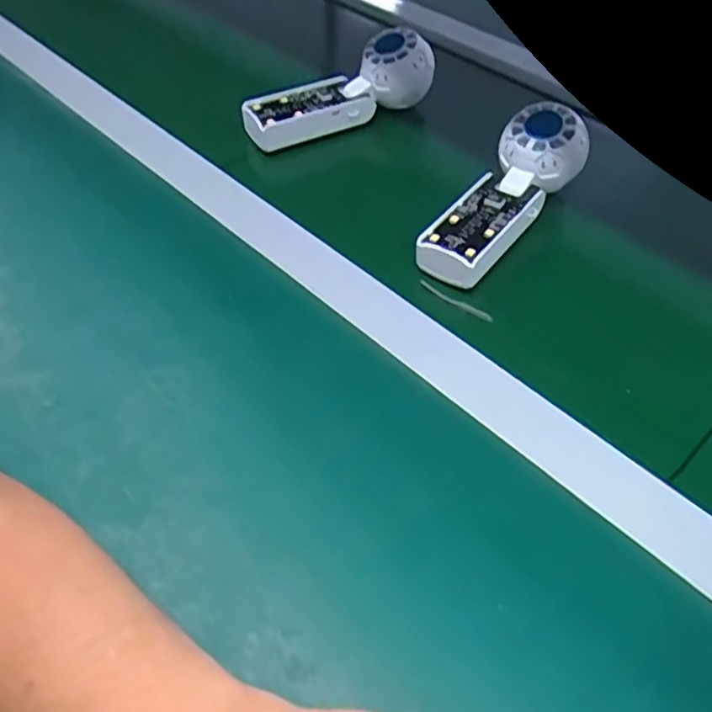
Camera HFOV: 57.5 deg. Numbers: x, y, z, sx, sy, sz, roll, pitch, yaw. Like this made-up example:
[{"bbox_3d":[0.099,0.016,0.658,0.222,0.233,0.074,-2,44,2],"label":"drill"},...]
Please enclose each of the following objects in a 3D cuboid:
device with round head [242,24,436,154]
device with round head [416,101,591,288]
[{"bbox_3d":[-0.012,-0.221,0.542,0.164,0.052,0.046,-28,57,-17],"label":"device with round head"},{"bbox_3d":[0.102,-0.114,0.454,0.060,0.048,0.145,30,60,22],"label":"device with round head"}]

